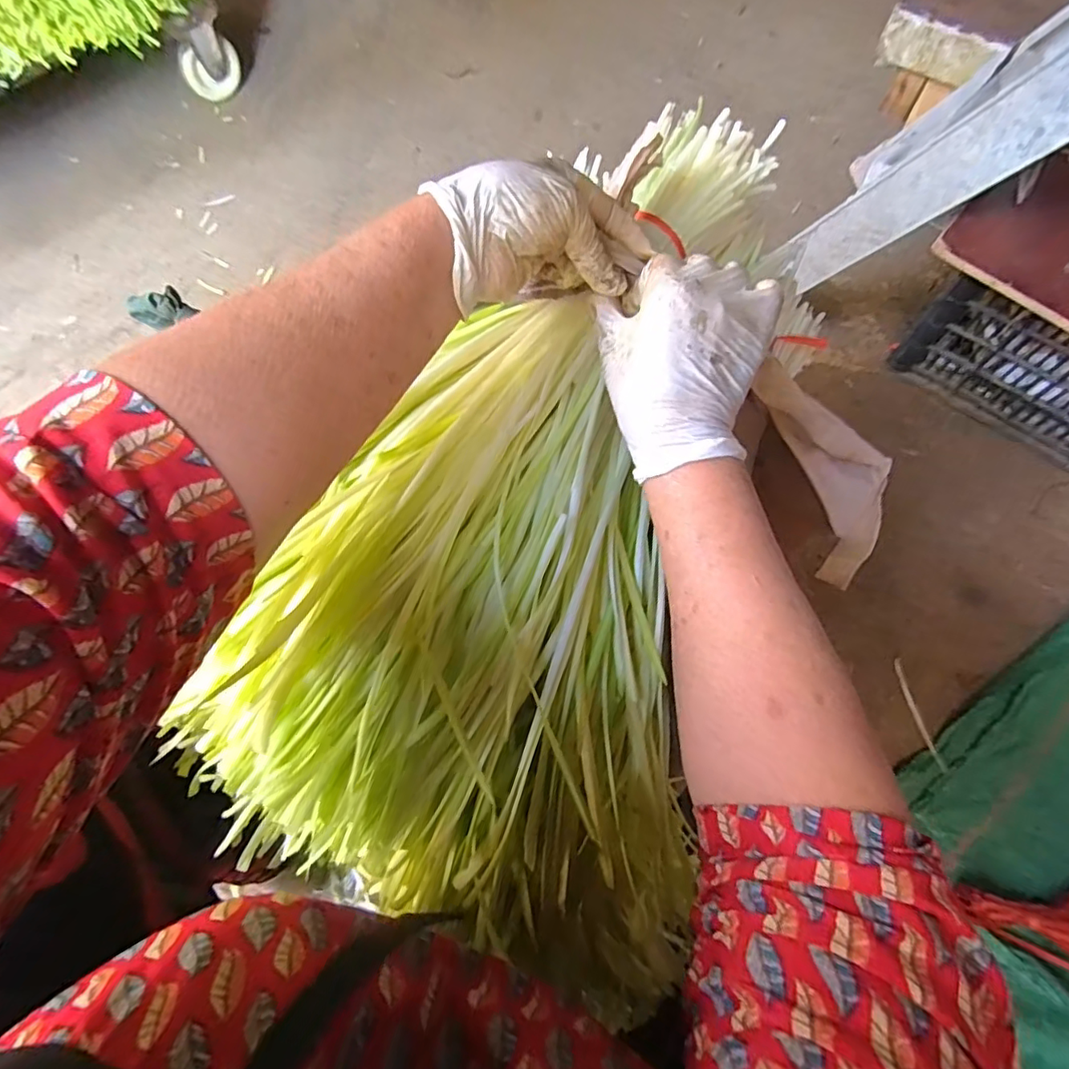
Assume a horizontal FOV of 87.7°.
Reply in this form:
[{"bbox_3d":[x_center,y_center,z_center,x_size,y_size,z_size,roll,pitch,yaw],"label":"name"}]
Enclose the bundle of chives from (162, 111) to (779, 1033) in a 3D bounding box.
[{"bbox_3d":[0.019,-0.030,0.355,0.269,0.104,0.515,18,70,8],"label":"bundle of chives"}]

